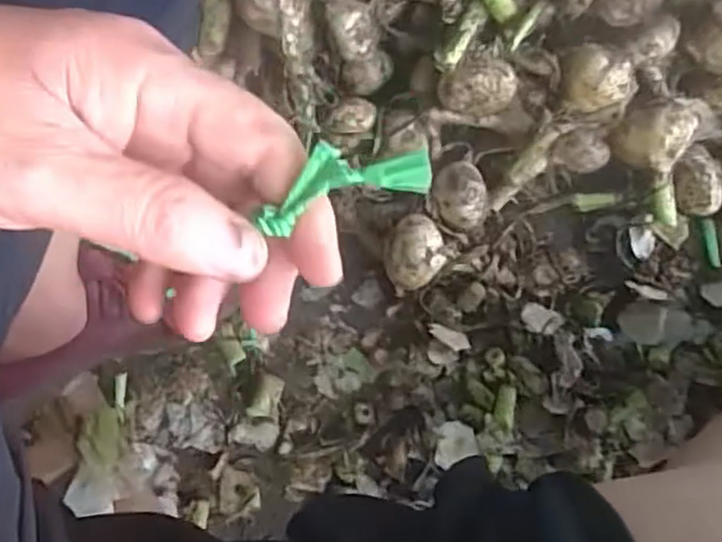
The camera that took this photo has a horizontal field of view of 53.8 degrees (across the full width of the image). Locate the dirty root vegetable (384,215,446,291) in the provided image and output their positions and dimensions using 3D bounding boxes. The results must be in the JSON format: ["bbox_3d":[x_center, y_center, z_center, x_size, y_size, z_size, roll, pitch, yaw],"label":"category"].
[{"bbox_3d":[0.040,-0.010,0.549,0.043,0.050,0.051,-11,71,-2],"label":"dirty root vegetable"}]

